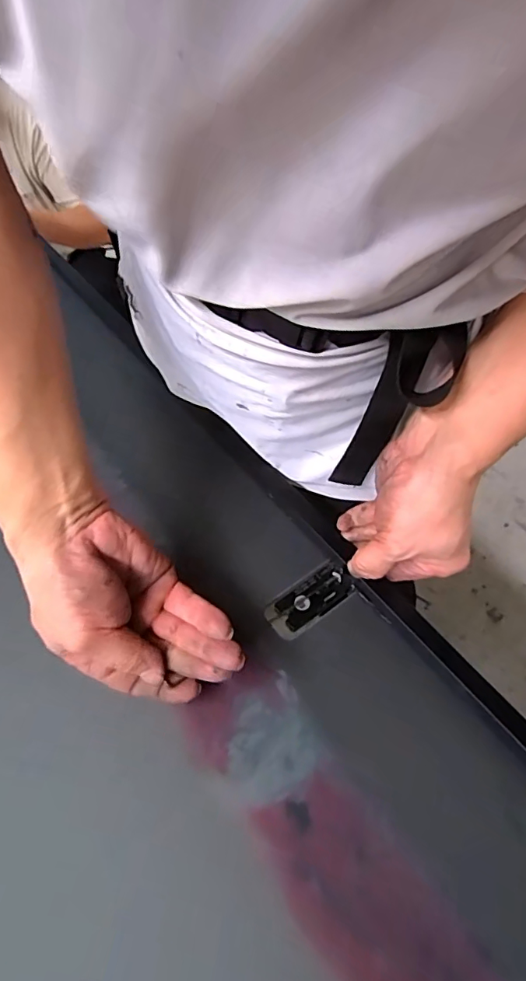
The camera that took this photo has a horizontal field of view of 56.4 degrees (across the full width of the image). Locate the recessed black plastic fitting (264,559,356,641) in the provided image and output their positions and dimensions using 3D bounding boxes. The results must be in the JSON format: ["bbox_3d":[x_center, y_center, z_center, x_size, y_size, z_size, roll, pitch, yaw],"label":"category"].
[{"bbox_3d":[0.038,0.087,0.394,0.074,0.006,0.034,-32,61,-21],"label":"recessed black plastic fitting"}]

